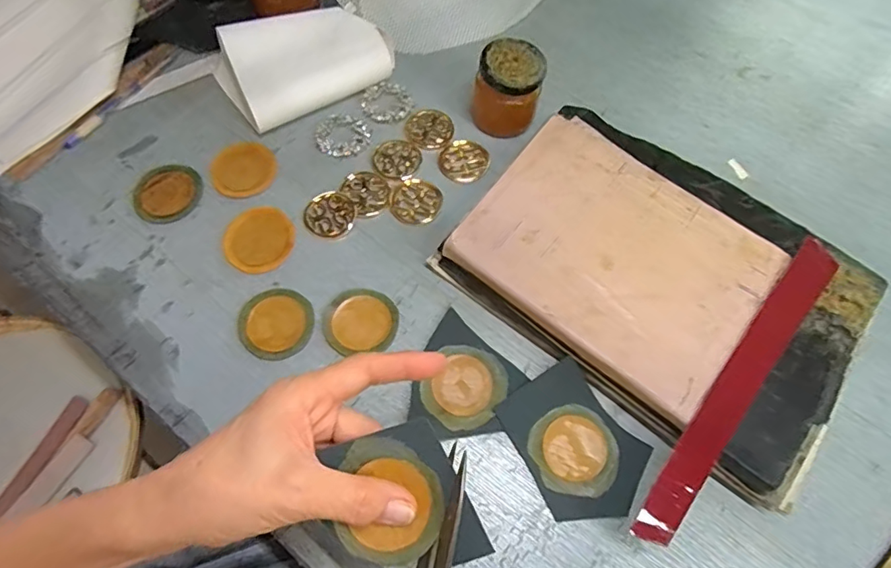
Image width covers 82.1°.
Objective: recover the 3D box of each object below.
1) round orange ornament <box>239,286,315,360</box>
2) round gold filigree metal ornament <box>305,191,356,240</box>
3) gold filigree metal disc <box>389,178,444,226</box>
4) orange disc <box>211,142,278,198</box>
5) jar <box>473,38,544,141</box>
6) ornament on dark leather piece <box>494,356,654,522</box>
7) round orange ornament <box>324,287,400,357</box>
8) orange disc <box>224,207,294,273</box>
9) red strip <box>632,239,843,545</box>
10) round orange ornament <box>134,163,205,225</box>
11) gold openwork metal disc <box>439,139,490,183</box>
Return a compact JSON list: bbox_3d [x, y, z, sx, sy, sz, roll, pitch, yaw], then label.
[{"bbox_3d":[-0.134,0.031,0.405,0.056,0.004,0.057,1,65,-1],"label":"round orange ornament"},{"bbox_3d":[-0.102,-0.062,0.453,0.043,0.004,0.046,1,65,-1],"label":"round gold filigree metal ornament"},{"bbox_3d":[-0.027,-0.074,0.460,0.046,0.004,0.044,1,65,-1],"label":"gold filigree metal disc"},{"bbox_3d":[-0.182,-0.105,0.461,0.055,0.004,0.056,1,65,-1],"label":"orange disc"},{"bbox_3d":[0.058,-0.182,0.477,0.062,0.068,0.056,10,65,3],"label":"jar"},{"bbox_3d":[0.093,0.117,0.374,0.078,0.005,0.104,-35,73,-12],"label":"ornament on dark leather piece"},{"bbox_3d":[-0.068,0.028,0.409,0.057,0.007,0.055,1,65,-1],"label":"round orange ornament"},{"bbox_3d":[-0.158,-0.038,0.434,0.055,0.004,0.061,-9,65,-6],"label":"orange disc"},{"bbox_3d":[0.209,0.066,0.359,0.028,0.005,0.262,38,72,15],"label":"red strip"},{"bbox_3d":[-0.247,-0.081,0.454,0.058,0.005,0.058,1,65,-1],"label":"round orange ornament"},{"bbox_3d":[0.018,-0.117,0.483,0.045,0.011,0.042,1,65,-1],"label":"gold openwork metal disc"}]

